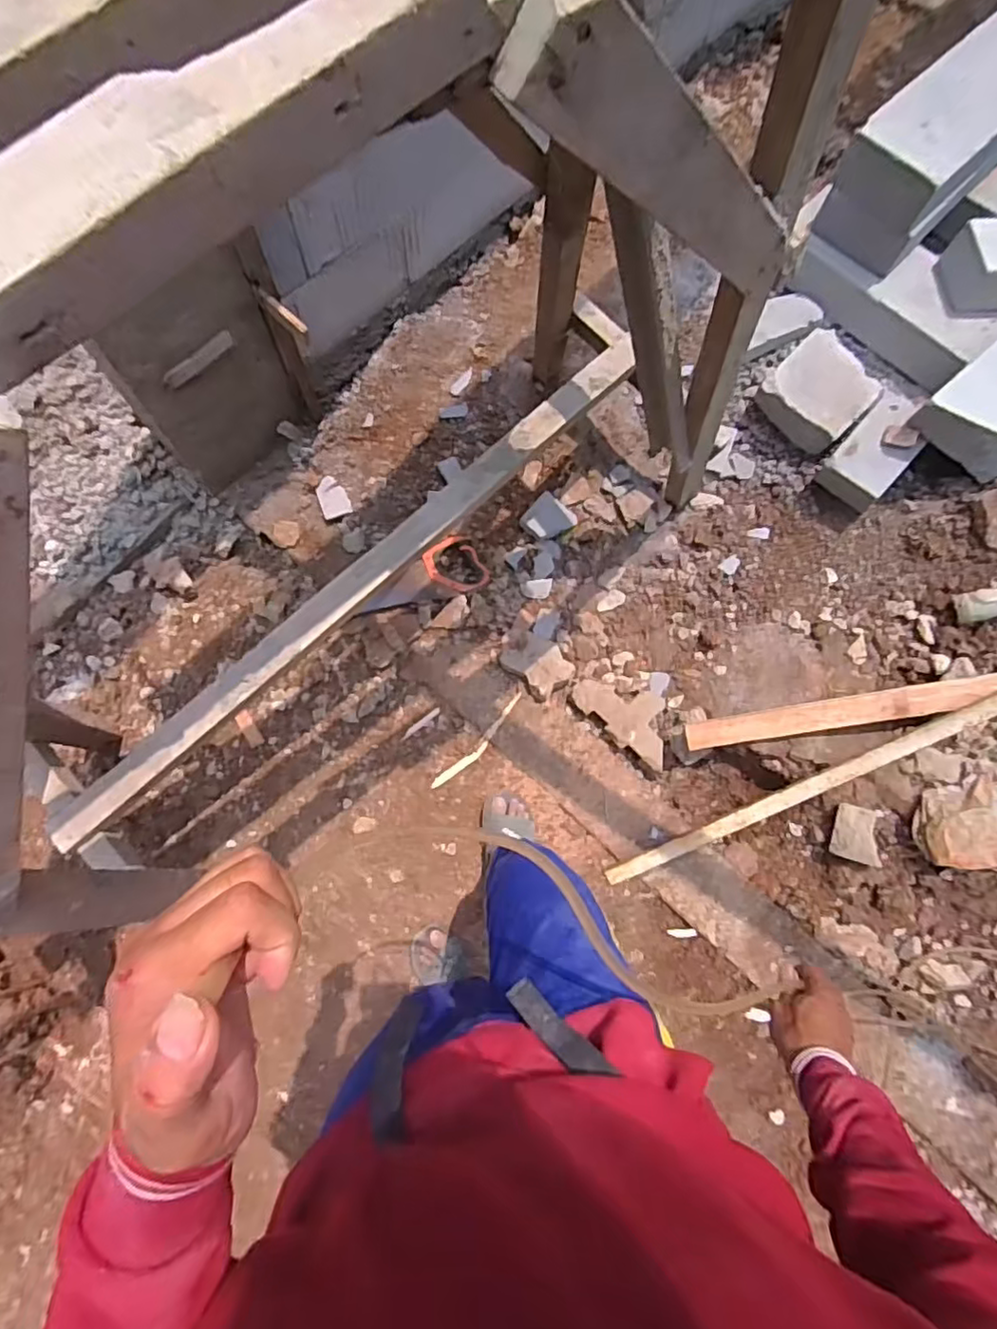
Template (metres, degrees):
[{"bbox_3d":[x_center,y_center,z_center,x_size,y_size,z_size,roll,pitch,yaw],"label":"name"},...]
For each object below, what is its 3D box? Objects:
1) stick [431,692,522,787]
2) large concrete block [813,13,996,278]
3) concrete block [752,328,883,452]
[{"bbox_3d":[-0.040,0.182,1.438,0.036,0.019,0.288,43,79,10],"label":"stick"},{"bbox_3d":[0.917,-1.071,1.274,0.496,0.215,0.216,-43,79,-10],"label":"large concrete block"},{"bbox_3d":[0.693,-0.579,1.344,0.225,0.103,0.184,42,105,-7],"label":"concrete block"}]

